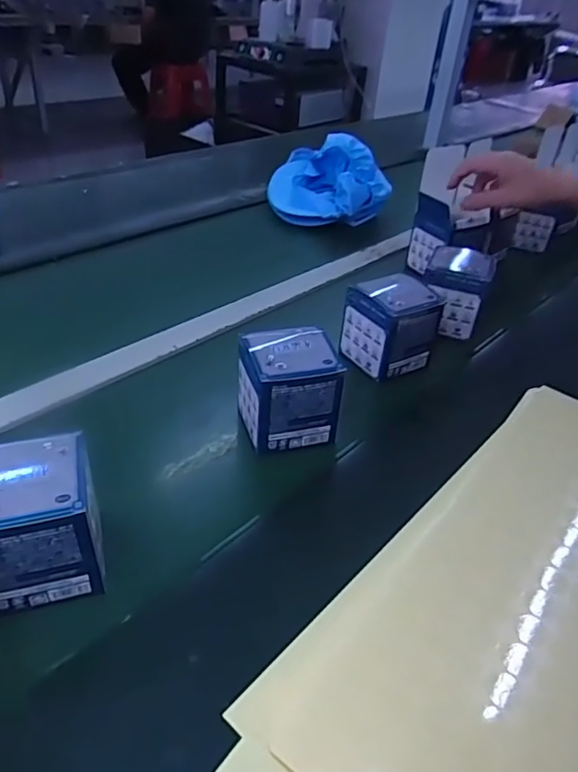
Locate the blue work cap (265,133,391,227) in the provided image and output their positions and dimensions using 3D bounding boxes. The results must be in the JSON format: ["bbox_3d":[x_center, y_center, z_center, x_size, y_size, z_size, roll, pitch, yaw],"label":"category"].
[{"bbox_3d":[0.074,-0.385,1.048,0.222,0.109,0.223,5,38,2],"label":"blue work cap"}]

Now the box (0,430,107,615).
[{"bbox_3d":[-0.179,0.098,0.398,0.084,0.104,0.077,-11,40,-17],"label":"box"}]

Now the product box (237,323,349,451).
[{"bbox_3d":[-0.005,0.006,0.546,0.088,0.103,0.079,-9,39,-15],"label":"product box"}]

